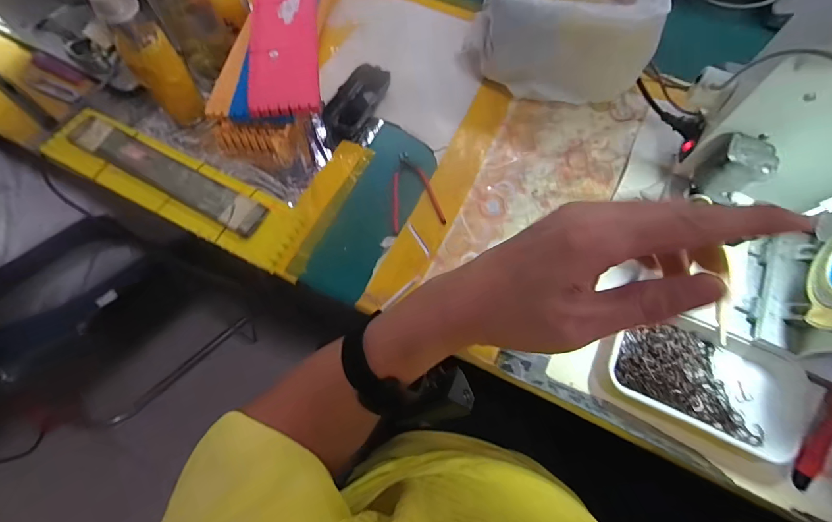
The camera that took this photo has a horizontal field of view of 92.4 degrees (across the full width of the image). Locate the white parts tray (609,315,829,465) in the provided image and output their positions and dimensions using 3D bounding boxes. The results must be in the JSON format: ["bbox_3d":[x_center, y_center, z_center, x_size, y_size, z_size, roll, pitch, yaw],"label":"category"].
[{"bbox_3d":[0.296,0.120,0.393,0.189,0.023,0.102,25,70,11],"label":"white parts tray"}]

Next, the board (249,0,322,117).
[{"bbox_3d":[-0.174,-0.330,0.531,0.084,0.019,0.347,-7,68,-2],"label":"board"}]

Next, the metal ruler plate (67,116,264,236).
[{"bbox_3d":[-0.309,-0.110,0.488,0.287,0.010,0.041,28,70,11],"label":"metal ruler plate"}]

